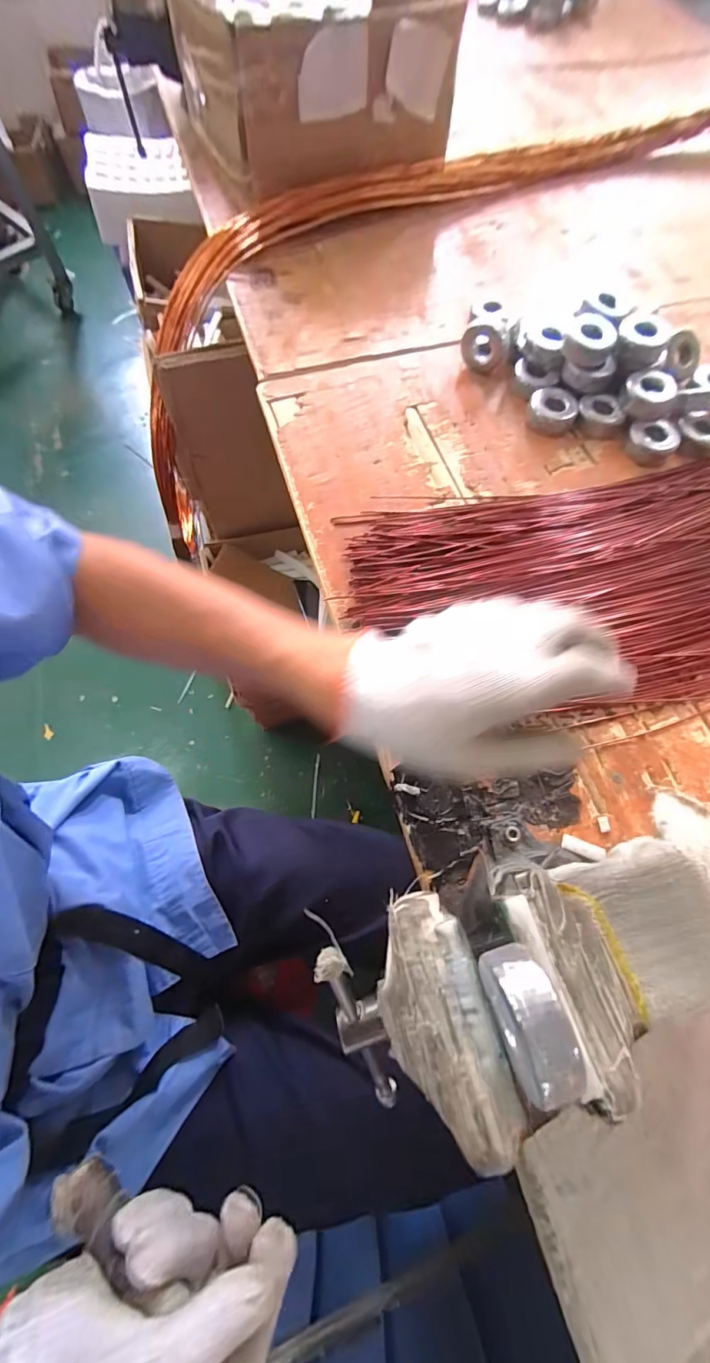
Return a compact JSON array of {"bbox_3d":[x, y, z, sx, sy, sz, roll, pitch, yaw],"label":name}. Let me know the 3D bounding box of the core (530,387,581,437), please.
[{"bbox_3d":[0.221,-0.299,0.507,0.048,0.021,0.052,7,69,2],"label":"core"}]

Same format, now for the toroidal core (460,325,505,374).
[{"bbox_3d":[0.149,-0.389,0.534,0.051,0.043,0.016,22,41,15],"label":"toroidal core"}]

